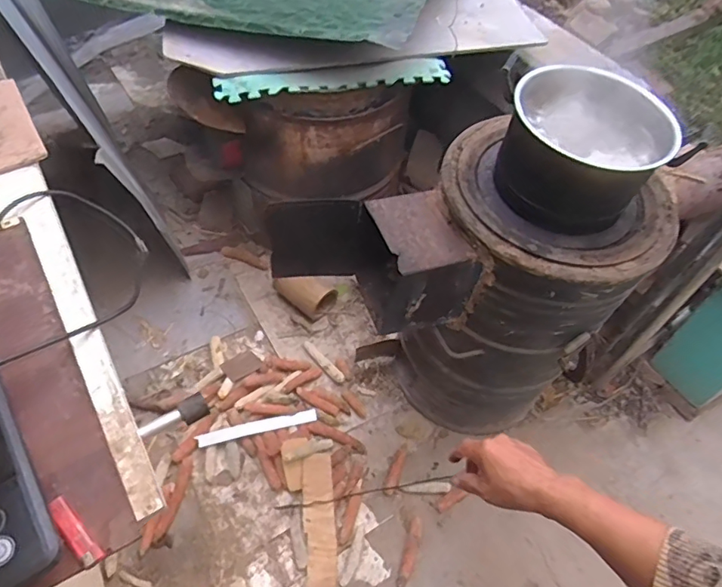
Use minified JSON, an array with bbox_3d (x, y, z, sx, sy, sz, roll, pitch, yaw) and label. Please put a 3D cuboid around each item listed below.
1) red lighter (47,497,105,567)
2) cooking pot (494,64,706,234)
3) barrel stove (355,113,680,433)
[{"bbox_3d":[-0.276,0.229,0.503,0.076,0.013,0.017,39,60,20],"label":"red lighter"},{"bbox_3d":[0.385,-0.243,0.925,0.268,0.190,0.232,12,55,3],"label":"cooking pot"},{"bbox_3d":[0.286,0.047,1.263,0.538,0.730,0.432,-31,63,-24],"label":"barrel stove"}]

